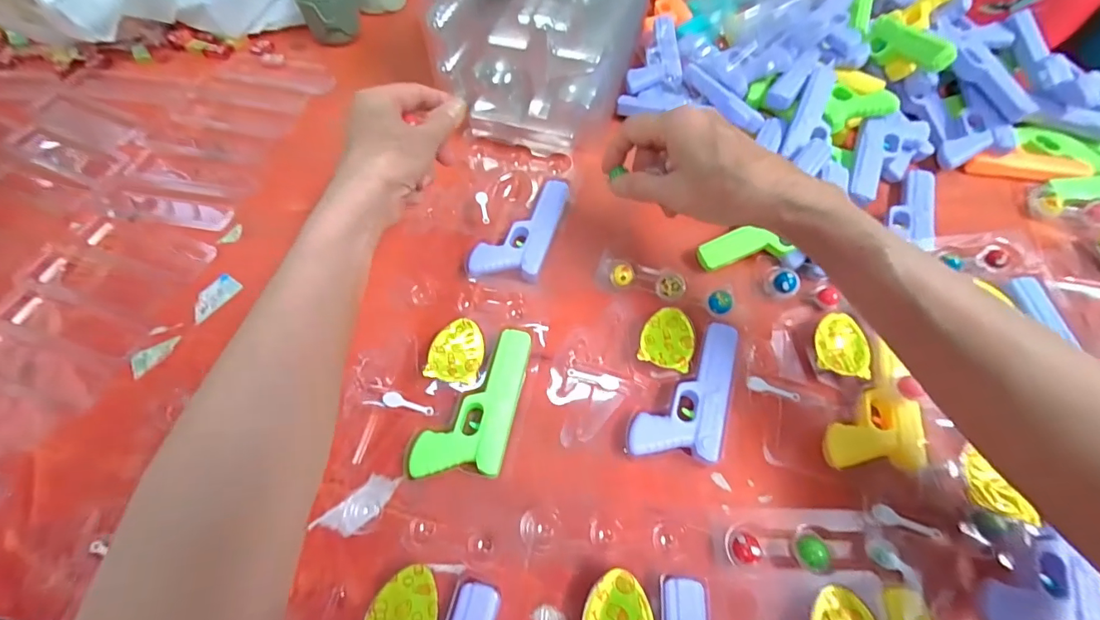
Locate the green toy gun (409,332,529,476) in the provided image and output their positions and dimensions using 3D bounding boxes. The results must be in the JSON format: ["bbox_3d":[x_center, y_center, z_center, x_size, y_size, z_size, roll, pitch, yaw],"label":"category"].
[{"bbox_3d":[-0.053,0.065,0.337,0.059,0.011,0.114,11,62,7],"label":"green toy gun"}]

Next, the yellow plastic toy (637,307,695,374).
[{"bbox_3d":[0.091,0.021,0.359,0.039,0.007,0.049,16,63,10],"label":"yellow plastic toy"}]

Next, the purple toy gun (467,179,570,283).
[{"bbox_3d":[-0.024,-0.073,0.414,0.060,0.010,0.115,15,63,9],"label":"purple toy gun"}]

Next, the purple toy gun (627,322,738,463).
[{"bbox_3d":[0.100,0.056,0.341,0.061,0.011,0.114,17,63,10],"label":"purple toy gun"}]

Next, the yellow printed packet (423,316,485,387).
[{"bbox_3d":[-0.069,0.032,0.354,0.039,0.013,0.050,8,62,5],"label":"yellow printed packet"}]

